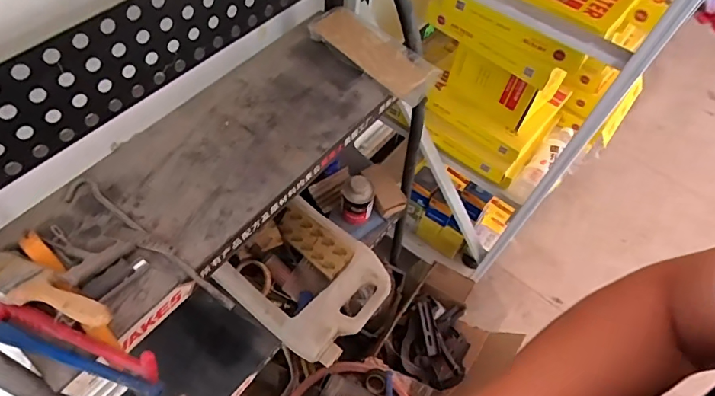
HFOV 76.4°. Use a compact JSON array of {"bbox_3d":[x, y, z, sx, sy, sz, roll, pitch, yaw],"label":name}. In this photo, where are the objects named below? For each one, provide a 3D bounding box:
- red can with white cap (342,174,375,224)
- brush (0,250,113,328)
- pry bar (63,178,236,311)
[{"bbox_3d":[0.001,0.002,0.921,0.063,0.110,0.058,2,58,-4],"label":"red can with white cap"},{"bbox_3d":[-0.335,0.097,0.474,0.194,0.010,0.053,16,42,20],"label":"brush"},{"bbox_3d":[-0.248,0.050,0.547,0.264,0.009,0.035,29,60,13],"label":"pry bar"}]

